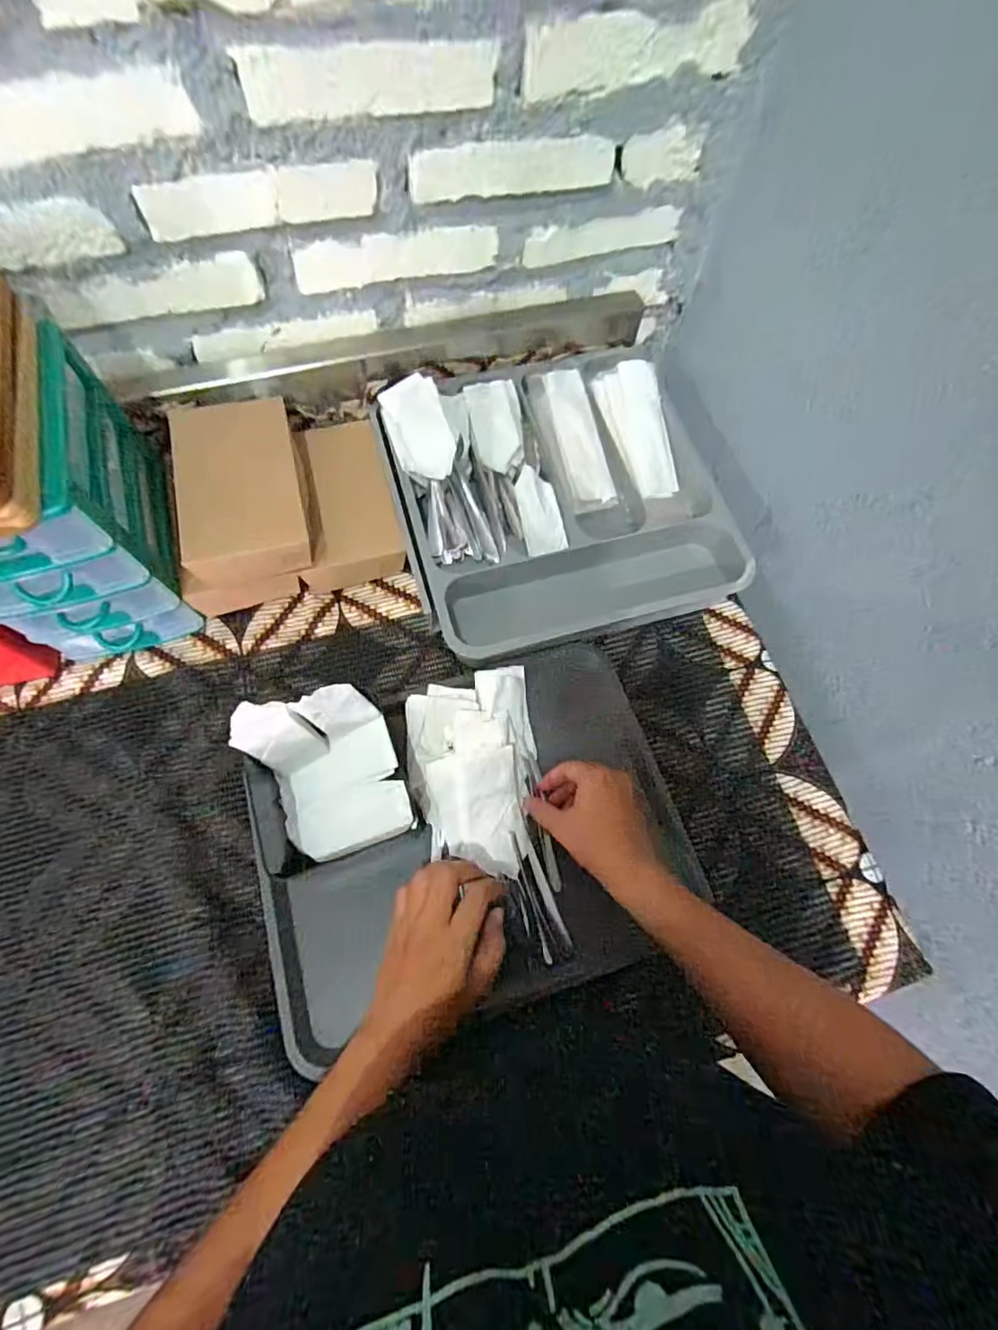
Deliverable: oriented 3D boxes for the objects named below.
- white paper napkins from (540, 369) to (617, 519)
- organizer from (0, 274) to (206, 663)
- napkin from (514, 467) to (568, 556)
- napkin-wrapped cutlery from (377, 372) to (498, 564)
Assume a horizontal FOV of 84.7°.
[{"bbox_3d":[0.090,-0.249,0.606,0.047,0.009,0.160,-12,84,-7],"label":"white paper napkins"},{"bbox_3d":[-0.374,-0.134,0.459,0.121,0.242,0.187,-14,71,-8],"label":"organizer"},{"bbox_3d":[0.043,-0.166,0.591,0.042,0.013,0.094,-14,87,-8],"label":"napkin"},{"bbox_3d":[-0.056,-0.206,0.582,0.088,0.057,0.198,-19,95,-9],"label":"napkin-wrapped cutlery"}]

